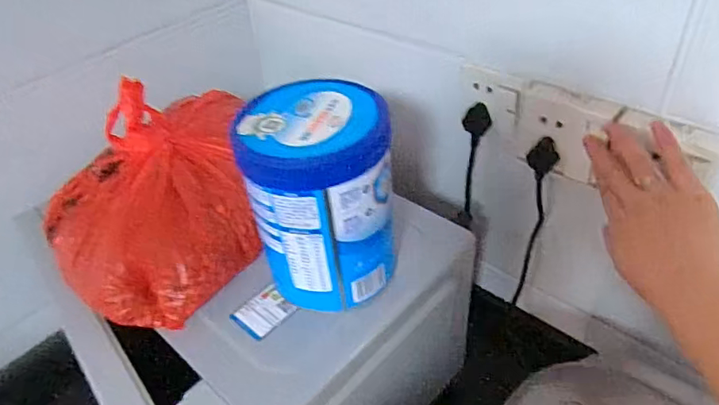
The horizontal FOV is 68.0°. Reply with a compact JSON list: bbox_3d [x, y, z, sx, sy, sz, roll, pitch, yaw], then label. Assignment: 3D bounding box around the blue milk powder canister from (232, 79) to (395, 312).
[{"bbox_3d":[-0.034,-0.005,0.479,0.125,0.165,0.127,-8,42,-2],"label":"blue milk powder canister"}]

